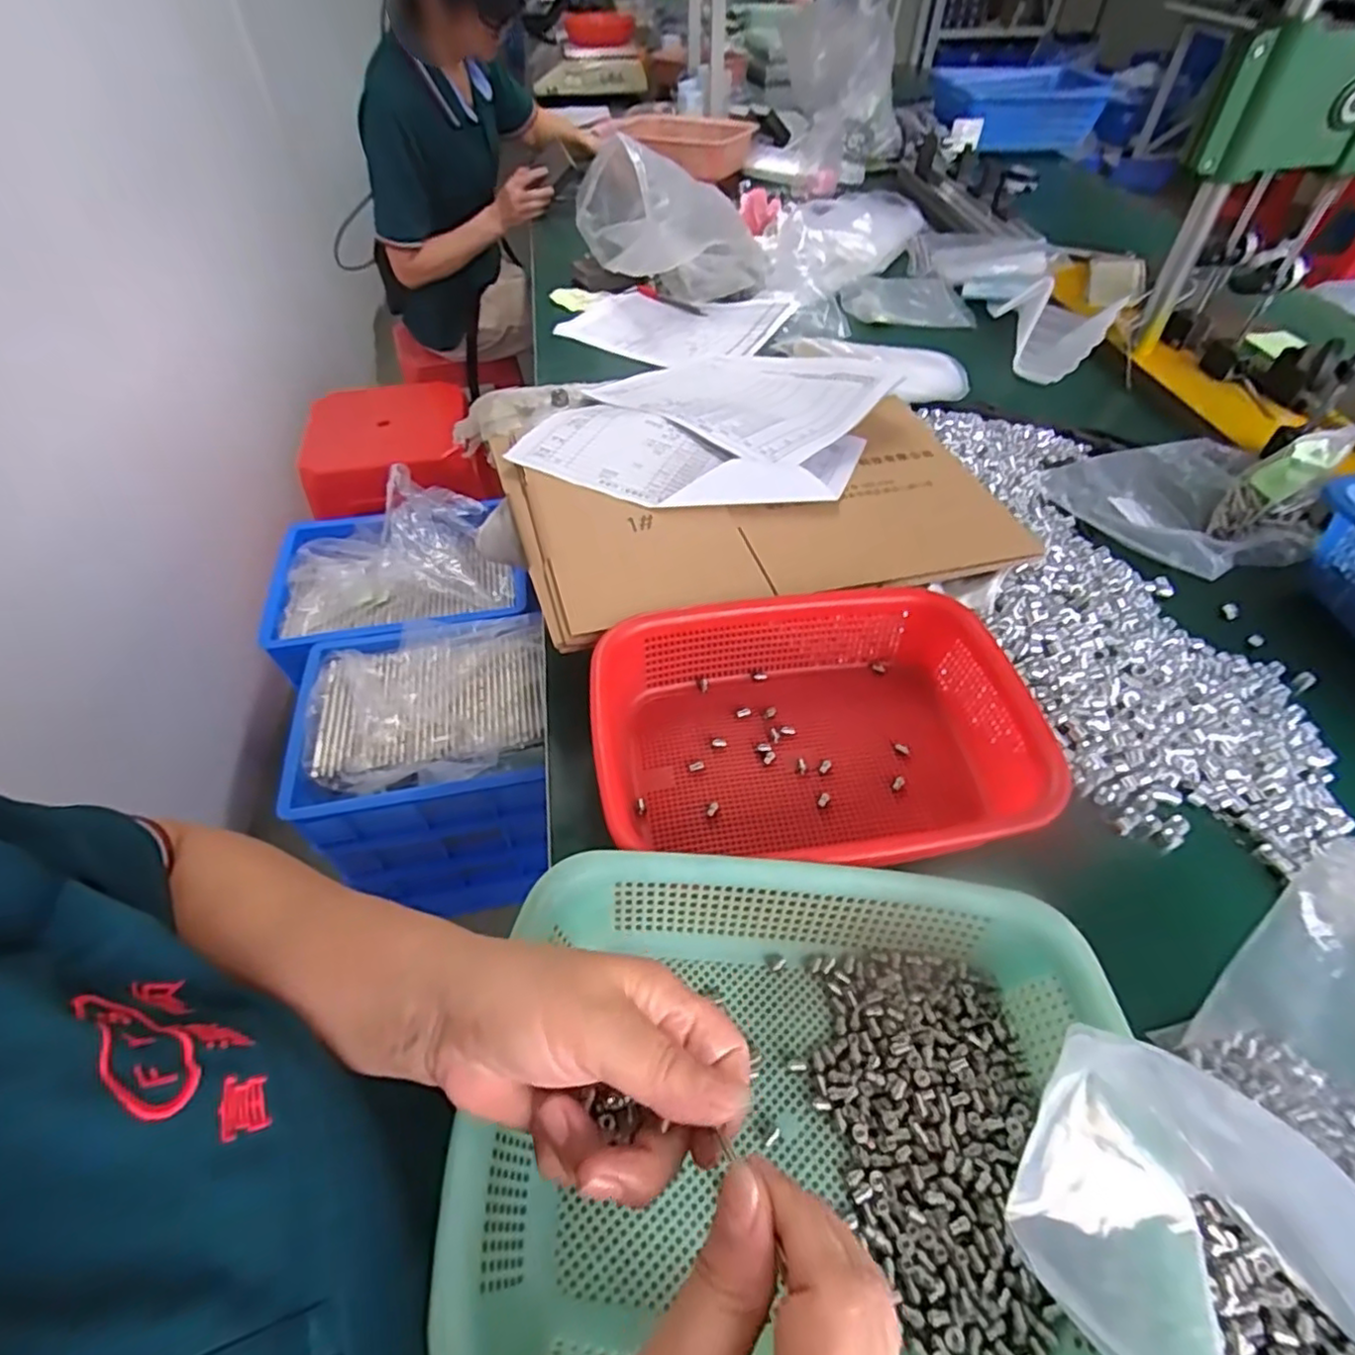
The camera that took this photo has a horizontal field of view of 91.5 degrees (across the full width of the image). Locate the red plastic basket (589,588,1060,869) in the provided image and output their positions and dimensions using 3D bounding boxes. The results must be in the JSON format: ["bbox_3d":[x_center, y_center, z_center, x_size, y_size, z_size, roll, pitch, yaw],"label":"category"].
[{"bbox_3d":[0.099,0.040,0.465,0.304,0.082,0.208,-4,51,-4],"label":"red plastic basket"}]

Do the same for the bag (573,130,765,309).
[{"bbox_3d":[-0.010,-0.669,0.950,0.204,0.171,0.198,-27,56,-21],"label":"bag"}]

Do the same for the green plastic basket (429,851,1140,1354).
[{"bbox_3d":[0.054,0.207,0.316,0.276,0.084,0.217,6,53,1],"label":"green plastic basket"}]

